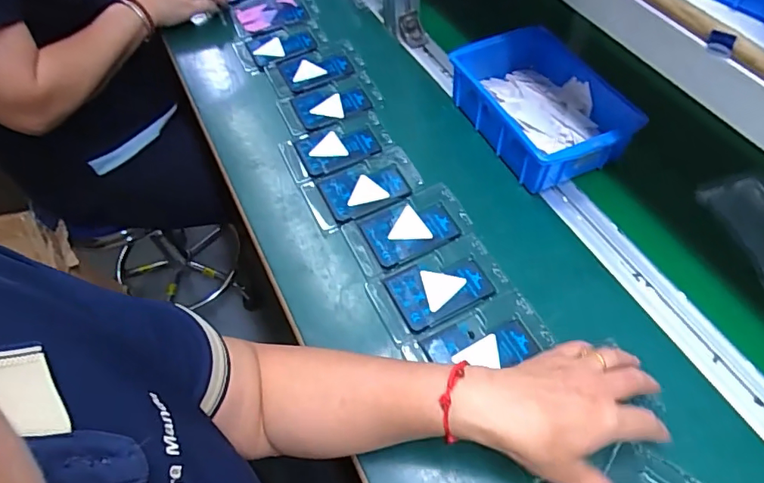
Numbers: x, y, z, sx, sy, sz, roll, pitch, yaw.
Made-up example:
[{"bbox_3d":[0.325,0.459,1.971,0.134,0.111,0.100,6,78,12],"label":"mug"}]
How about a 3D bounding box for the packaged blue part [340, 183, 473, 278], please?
[{"bbox_3d":[0.026,-0.015,0.534,0.123,0.013,0.074,-20,57,-10],"label":"packaged blue part"}]

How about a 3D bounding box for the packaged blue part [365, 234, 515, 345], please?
[{"bbox_3d":[0.056,0.046,0.498,0.124,0.021,0.076,-22,57,-11],"label":"packaged blue part"}]

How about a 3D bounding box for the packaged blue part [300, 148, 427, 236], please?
[{"bbox_3d":[-0.022,-0.064,0.574,0.124,0.015,0.078,-21,57,-10],"label":"packaged blue part"}]

